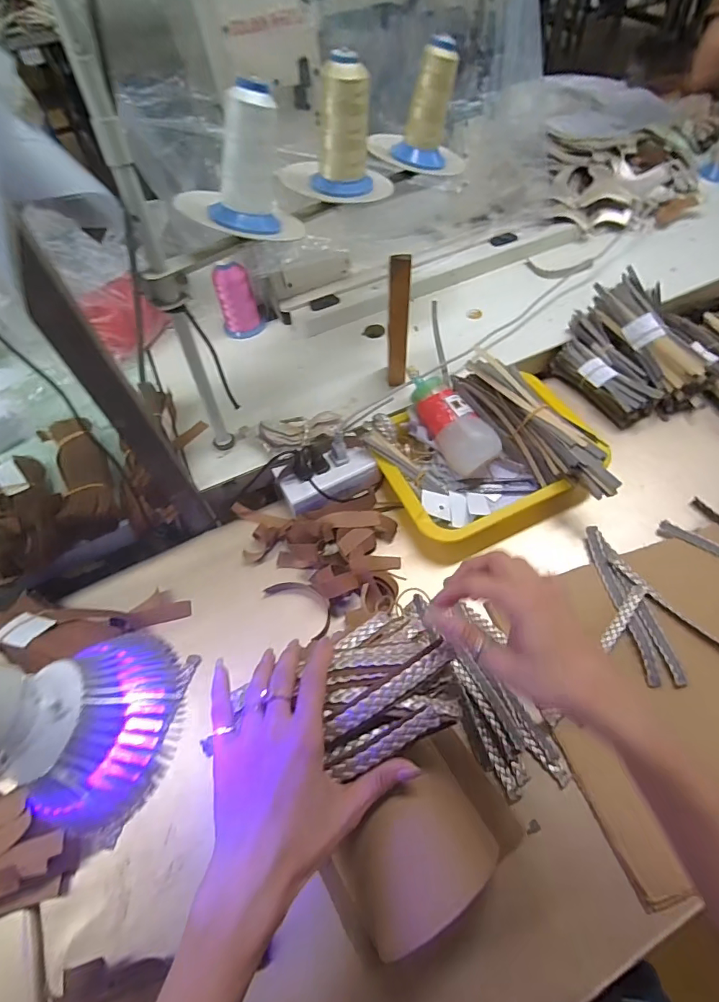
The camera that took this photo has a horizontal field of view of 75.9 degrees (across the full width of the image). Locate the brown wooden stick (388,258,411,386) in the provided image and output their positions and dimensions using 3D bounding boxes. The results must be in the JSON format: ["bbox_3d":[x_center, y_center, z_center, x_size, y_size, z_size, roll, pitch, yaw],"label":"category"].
[{"bbox_3d":[0.049,-0.212,0.575,0.027,0.188,0.012,4,58,7],"label":"brown wooden stick"}]

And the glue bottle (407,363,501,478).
[{"bbox_3d":[0.111,-0.106,0.582,0.054,0.045,0.158,-36,86,-17],"label":"glue bottle"}]

